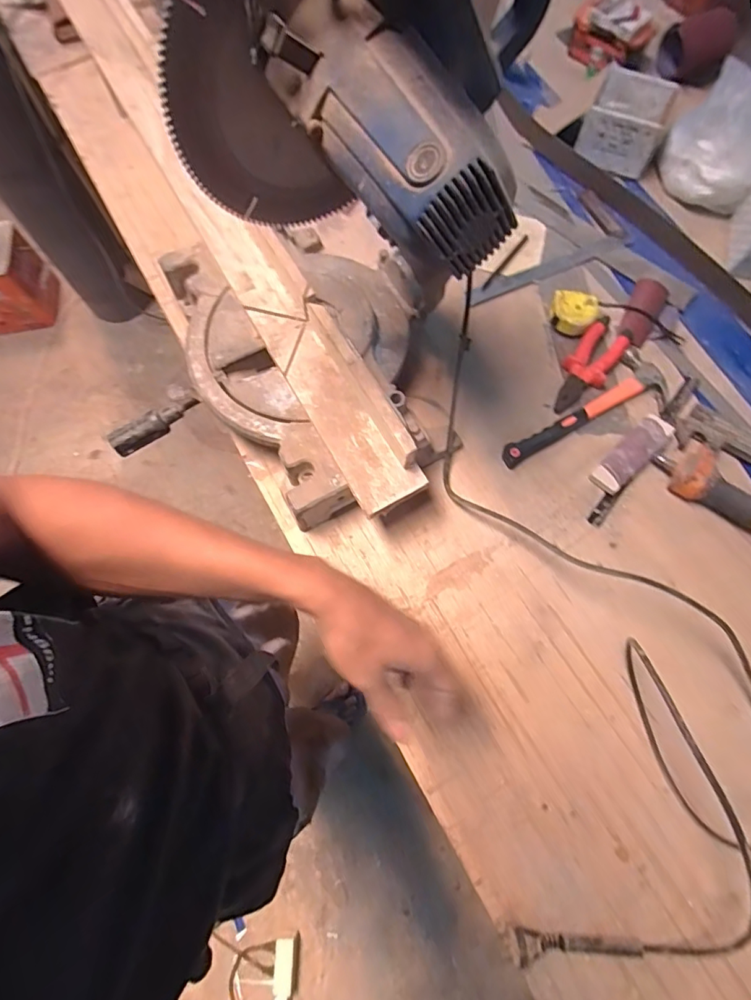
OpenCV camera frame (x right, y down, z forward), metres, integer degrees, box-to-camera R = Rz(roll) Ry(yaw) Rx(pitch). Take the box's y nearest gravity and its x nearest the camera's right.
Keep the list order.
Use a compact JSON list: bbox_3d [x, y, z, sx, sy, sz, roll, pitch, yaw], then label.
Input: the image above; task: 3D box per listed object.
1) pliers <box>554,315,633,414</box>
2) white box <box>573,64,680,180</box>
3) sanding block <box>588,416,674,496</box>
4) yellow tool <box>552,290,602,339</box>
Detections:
[{"bbox_3d":[0.320,-0.202,0.726,0.066,0.028,0.173,31,75,11],"label":"pliers"},{"bbox_3d":[0.438,-0.663,0.853,0.132,0.087,0.152,26,74,10],"label":"white box"},{"bbox_3d":[0.357,-0.064,0.678,0.136,0.031,0.042,-42,75,-12],"label":"sanding block"},{"bbox_3d":[0.307,-0.287,0.753,0.068,0.032,0.071,5,72,3],"label":"yellow tool"}]

